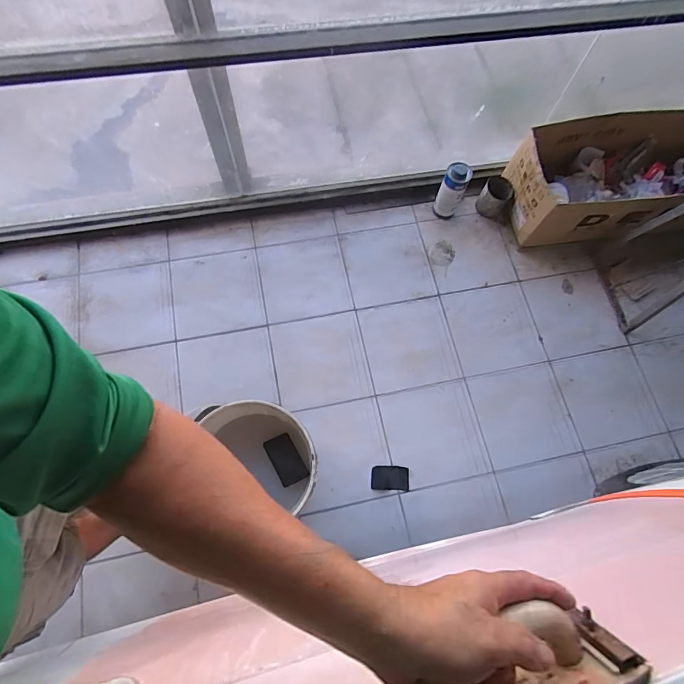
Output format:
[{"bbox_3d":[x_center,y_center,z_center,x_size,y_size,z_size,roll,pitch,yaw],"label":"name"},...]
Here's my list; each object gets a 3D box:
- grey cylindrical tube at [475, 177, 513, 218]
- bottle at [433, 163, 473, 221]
[{"bbox_3d":[0.574,-0.552,1.563,0.099,0.117,0.108,1,71,-3],"label":"grey cylindrical tube"},{"bbox_3d":[0.397,-0.550,1.499,0.088,0.228,0.094,1,71,-3],"label":"bottle"}]

